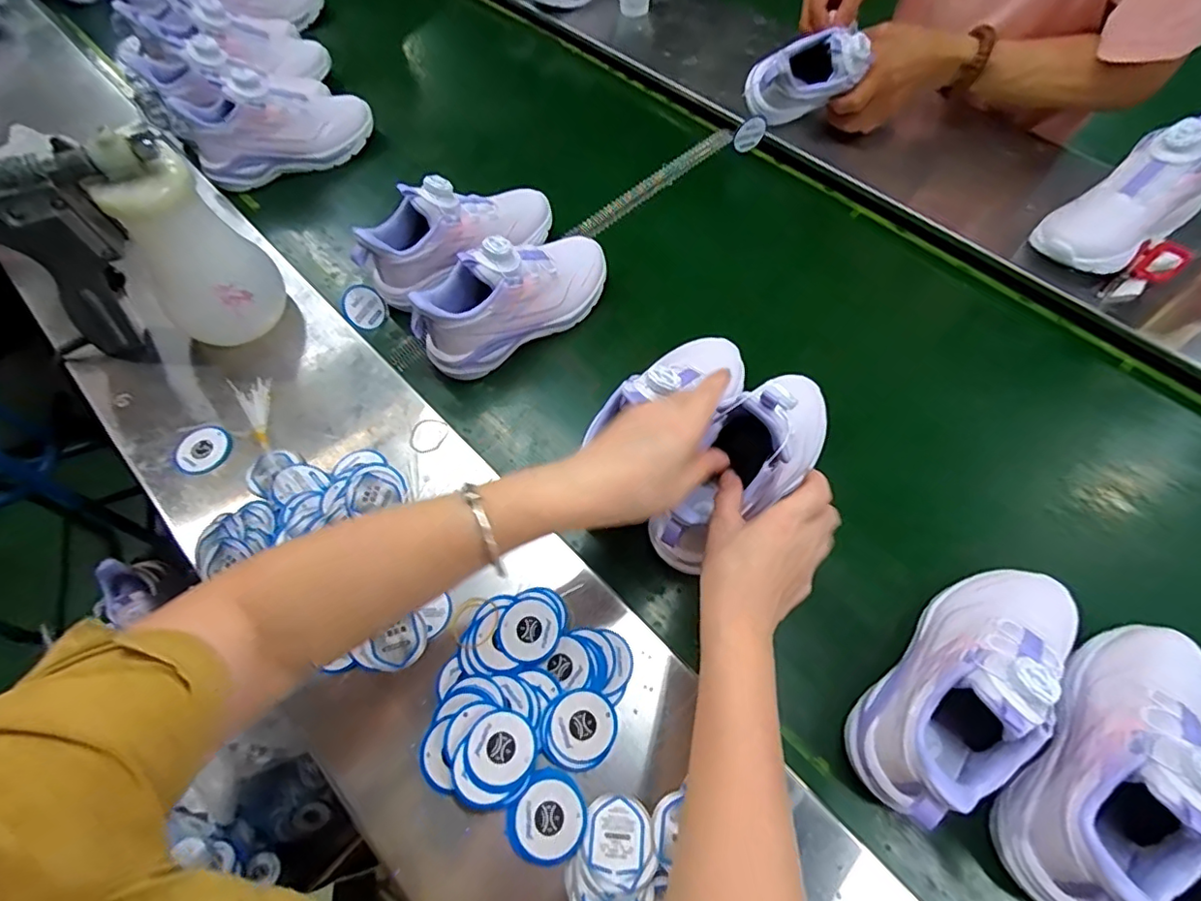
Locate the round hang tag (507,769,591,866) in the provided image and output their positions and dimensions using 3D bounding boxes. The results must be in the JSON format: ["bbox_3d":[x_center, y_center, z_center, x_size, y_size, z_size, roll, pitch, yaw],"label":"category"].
[{"bbox_3d":[-0.035,0.246,0.372,0.049,0.004,0.052,0,62,0],"label":"round hang tag"}]

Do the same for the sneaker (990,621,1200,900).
[{"bbox_3d":[0.354,0.202,0.362,0.076,0.100,0.225,41,69,20],"label":"sneaker"}]

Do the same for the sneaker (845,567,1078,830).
[{"bbox_3d":[0.270,0.159,0.399,0.223,0.113,0.082,-36,67,-17],"label":"sneaker"}]

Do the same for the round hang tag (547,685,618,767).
[{"bbox_3d":[-0.012,0.198,0.402,0.048,0.007,0.050,1,72,-3],"label":"round hang tag"}]

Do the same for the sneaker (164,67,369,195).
[{"bbox_3d":[-0.402,-0.414,0.697,0.212,0.103,0.082,-24,64,-12],"label":"sneaker"}]

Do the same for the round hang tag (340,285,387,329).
[{"bbox_3d":[-0.259,-0.156,0.612,0.010,0.048,0.046,7,41,41],"label":"round hang tag"}]

